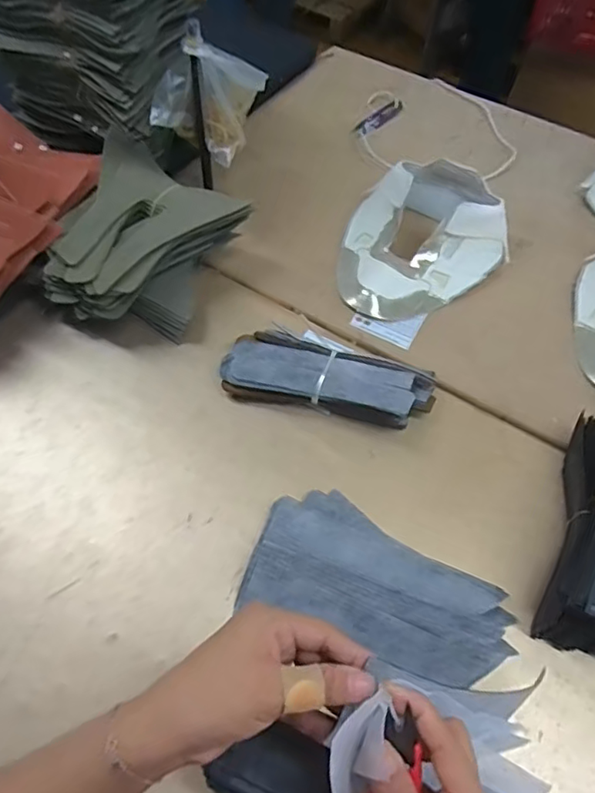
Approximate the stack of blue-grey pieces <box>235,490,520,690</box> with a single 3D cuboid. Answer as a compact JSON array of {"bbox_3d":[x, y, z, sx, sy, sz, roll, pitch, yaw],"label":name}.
[{"bbox_3d":[0.071,0.153,0.485,0.214,0.029,0.118,16,58,8],"label":"stack of blue-grey pieces"}]

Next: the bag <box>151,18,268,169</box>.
[{"bbox_3d":[-0.093,-0.332,0.614,0.089,0.109,0.119,14,58,5],"label":"bag"}]

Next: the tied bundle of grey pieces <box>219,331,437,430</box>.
[{"bbox_3d":[0.031,-0.016,0.580,0.209,0.043,0.070,13,58,6],"label":"tied bundle of grey pieces"}]

